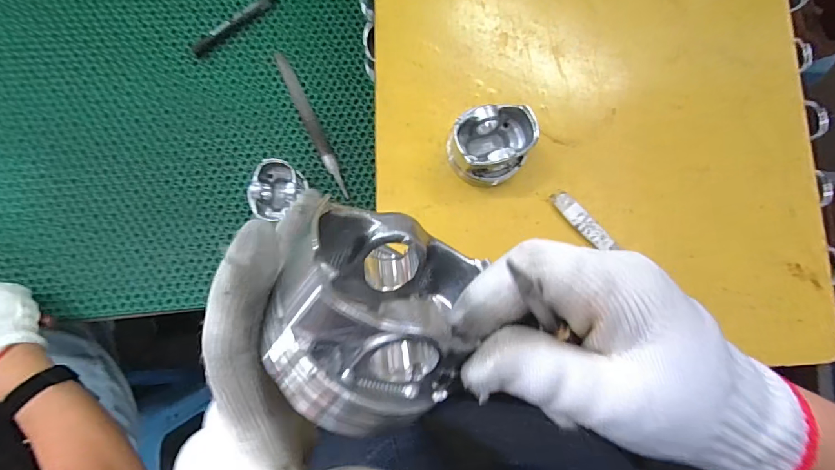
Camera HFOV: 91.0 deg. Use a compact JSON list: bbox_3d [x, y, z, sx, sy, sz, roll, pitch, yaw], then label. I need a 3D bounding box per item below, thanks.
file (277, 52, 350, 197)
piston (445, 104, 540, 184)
[{"bbox_3d":[-0.154,-0.161,0.601,0.019,0.005,0.235,-26,86,-6],"label":"file"},{"bbox_3d":[0.074,-0.091,0.418,0.081,0.049,0.066,-4,83,-5],"label":"piston"}]

